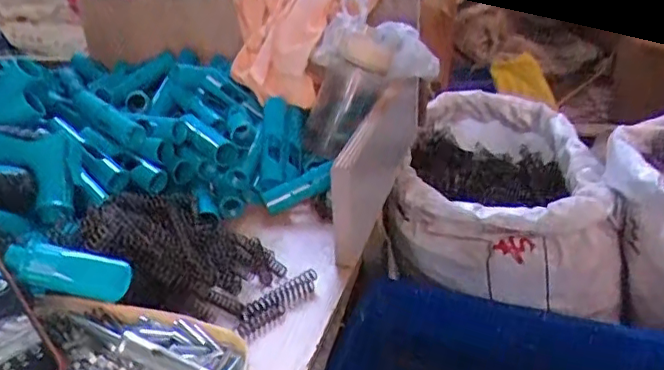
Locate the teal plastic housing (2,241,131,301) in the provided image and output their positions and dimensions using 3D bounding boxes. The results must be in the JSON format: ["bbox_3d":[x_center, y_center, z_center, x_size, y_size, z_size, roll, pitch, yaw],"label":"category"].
[{"bbox_3d":[-0.193,0.063,0.431,0.084,0.029,0.023,15,22,-15],"label":"teal plastic housing"}]

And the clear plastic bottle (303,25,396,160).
[{"bbox_3d":[0.019,-0.112,0.716,0.068,0.158,0.074,24,24,-8],"label":"clear plastic bottle"}]

